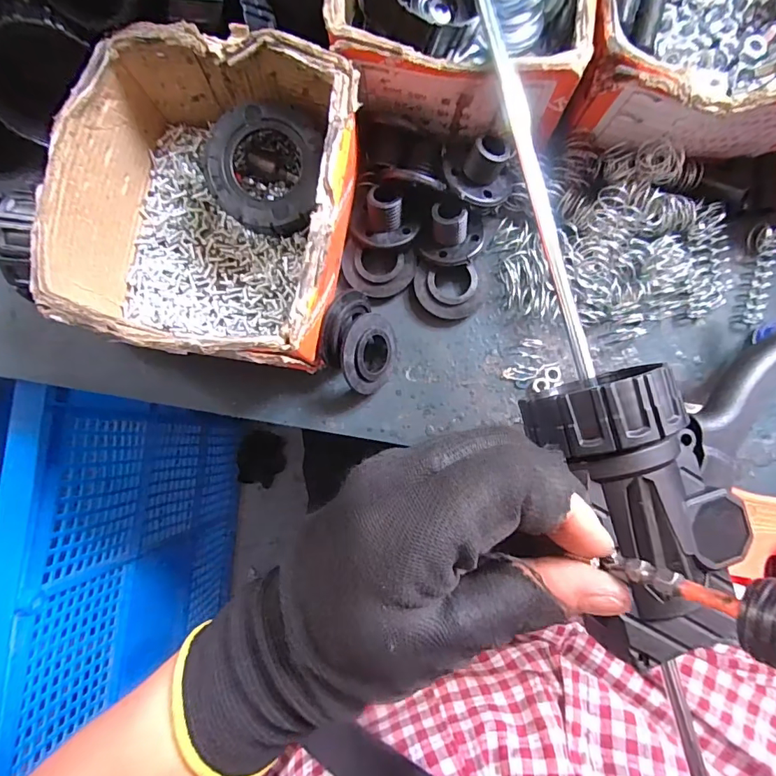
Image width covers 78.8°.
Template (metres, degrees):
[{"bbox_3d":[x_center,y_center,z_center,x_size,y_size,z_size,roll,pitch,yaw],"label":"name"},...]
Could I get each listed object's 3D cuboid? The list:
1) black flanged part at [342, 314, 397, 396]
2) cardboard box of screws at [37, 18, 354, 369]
[{"bbox_3d":[-0.010,-0.020,0.277,0.009,0.050,0.046,9,93,36],"label":"black flanged part"},{"bbox_3d":[-0.097,-0.098,0.270,0.143,0.079,0.162,10,84,2],"label":"cardboard box of screws"}]

